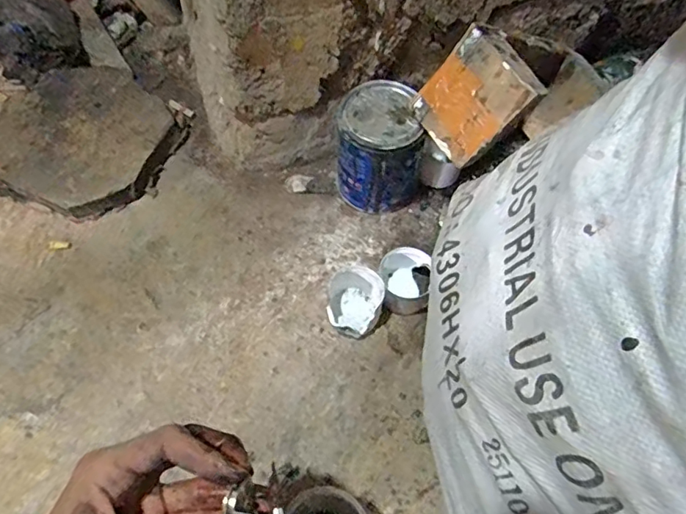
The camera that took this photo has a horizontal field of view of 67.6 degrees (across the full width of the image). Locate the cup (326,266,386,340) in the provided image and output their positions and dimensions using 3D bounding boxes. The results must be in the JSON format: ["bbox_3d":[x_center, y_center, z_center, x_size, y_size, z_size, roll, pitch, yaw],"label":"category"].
[{"bbox_3d":[0.014,0.047,0.590,0.062,0.045,0.081,4,58,-1],"label":"cup"}]

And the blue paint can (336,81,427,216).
[{"bbox_3d":[0.047,-0.129,0.643,0.107,0.137,0.101,12,59,4],"label":"blue paint can"}]

